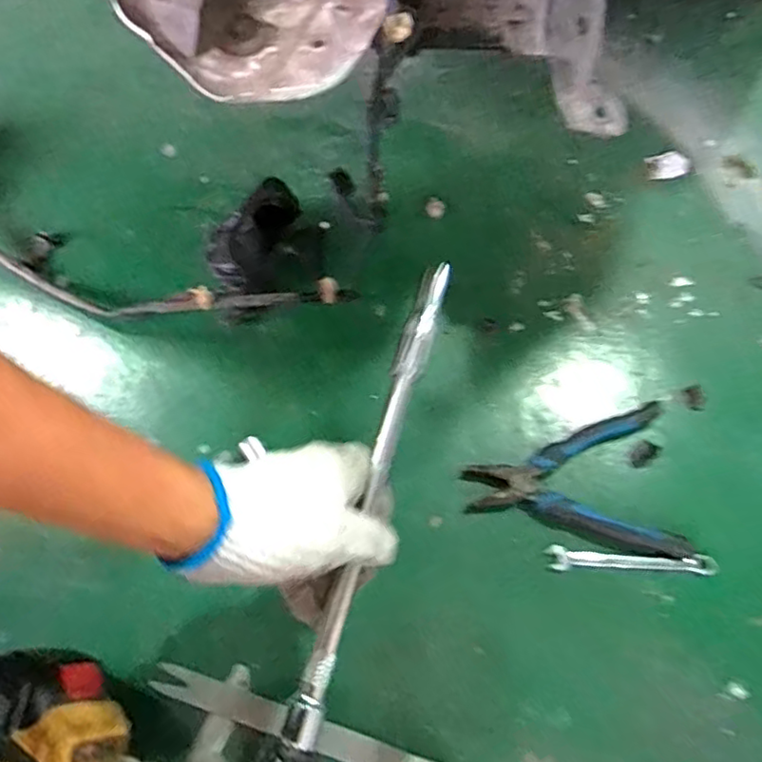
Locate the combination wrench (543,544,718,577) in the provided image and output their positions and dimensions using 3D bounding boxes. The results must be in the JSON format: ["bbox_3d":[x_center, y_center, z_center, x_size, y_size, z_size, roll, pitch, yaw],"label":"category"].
[{"bbox_3d":[0.208,0.150,0.539,0.136,0.014,0.021,2,68,-1],"label":"combination wrench"}]

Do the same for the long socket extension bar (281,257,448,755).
[{"bbox_3d":[-0.004,0.062,0.401,0.018,0.019,0.305,15,74,4],"label":"long socket extension bar"}]

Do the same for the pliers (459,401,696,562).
[{"bbox_3d":[0.166,0.089,0.557,0.179,0.018,0.129,-2,68,-3],"label":"pliers"}]

